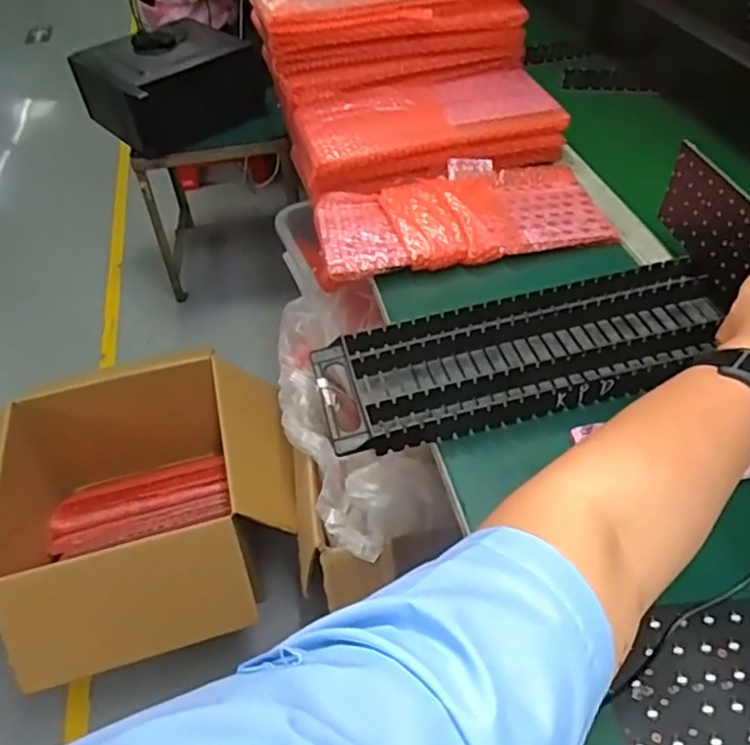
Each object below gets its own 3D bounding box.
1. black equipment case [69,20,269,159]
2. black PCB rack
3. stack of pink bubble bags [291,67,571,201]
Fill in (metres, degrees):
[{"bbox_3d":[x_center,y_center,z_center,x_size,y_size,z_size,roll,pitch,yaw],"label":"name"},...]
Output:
[{"bbox_3d":[-0.535,-0.761,1.712,0.383,0.186,0.326,-34,52,-24],"label":"black equipment case"},{"bbox_3d":[0.153,-0.020,0.641,0.414,0.035,0.150,-14,47,-8],"label":"black PCB rack"},{"bbox_3d":[0.069,-0.336,0.901,0.363,0.074,0.162,-13,46,-7],"label":"stack of pink bubble bags"}]

